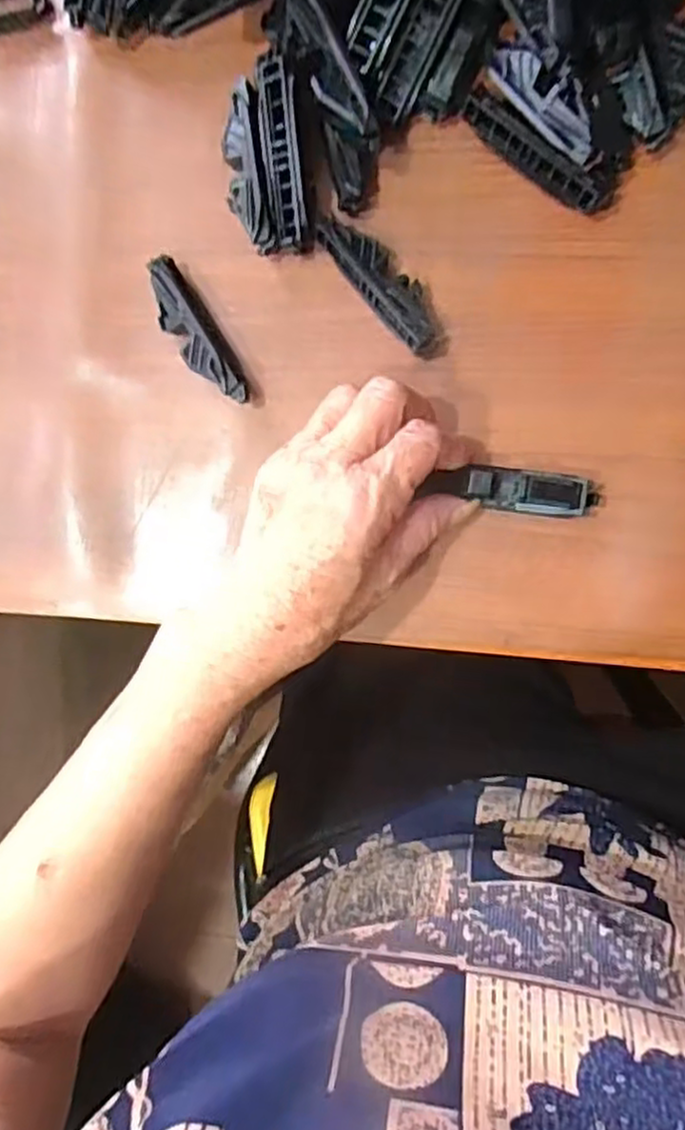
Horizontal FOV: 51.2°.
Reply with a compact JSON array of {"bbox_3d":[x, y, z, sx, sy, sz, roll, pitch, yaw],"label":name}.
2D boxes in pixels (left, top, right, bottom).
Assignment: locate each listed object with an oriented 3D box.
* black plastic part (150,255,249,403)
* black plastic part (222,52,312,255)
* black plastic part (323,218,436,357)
[{"bbox_3d":[-0.071,-0.110,0.345,0.020,0.022,0.076,-33,86,8],"label":"black plastic part"},{"bbox_3d":[-0.035,-0.187,0.334,0.041,0.018,0.076,-3,104,23],"label":"black plastic part"},{"bbox_3d":[0.019,-0.131,0.331,0.022,0.019,0.070,-40,85,8],"label":"black plastic part"}]

